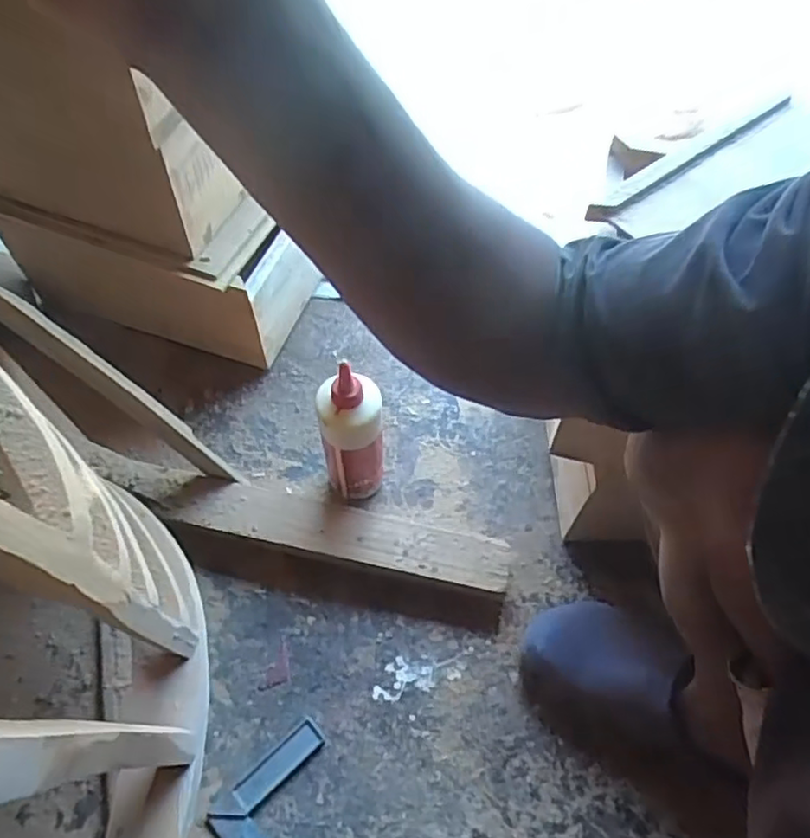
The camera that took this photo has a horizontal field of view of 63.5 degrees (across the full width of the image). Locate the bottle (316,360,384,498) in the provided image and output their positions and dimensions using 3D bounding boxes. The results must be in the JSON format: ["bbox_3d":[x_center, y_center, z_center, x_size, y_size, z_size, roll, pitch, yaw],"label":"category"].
[{"bbox_3d":[-0.057,0.024,0.707,0.069,0.218,0.057,2,57,-2],"label":"bottle"}]

